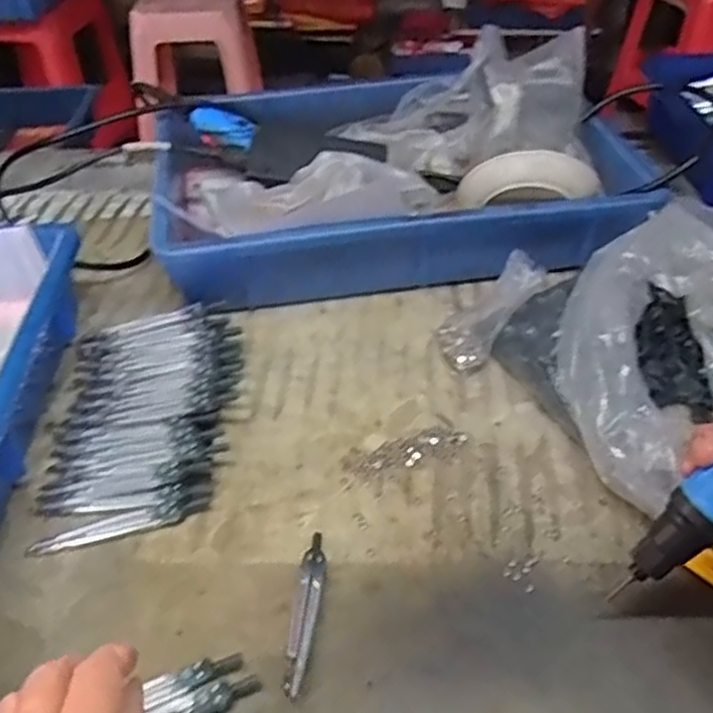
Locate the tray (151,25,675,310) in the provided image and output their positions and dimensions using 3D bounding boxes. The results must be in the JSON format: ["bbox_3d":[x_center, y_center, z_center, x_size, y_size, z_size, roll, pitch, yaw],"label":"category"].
[{"bbox_3d":[0.037,-0.186,0.698,0.426,0.152,0.268,-3,41,-2],"label":"tray"}]

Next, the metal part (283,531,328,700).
[{"bbox_3d":[-0.029,0.142,0.416,0.014,0.021,0.109,3,41,5],"label":"metal part"}]

